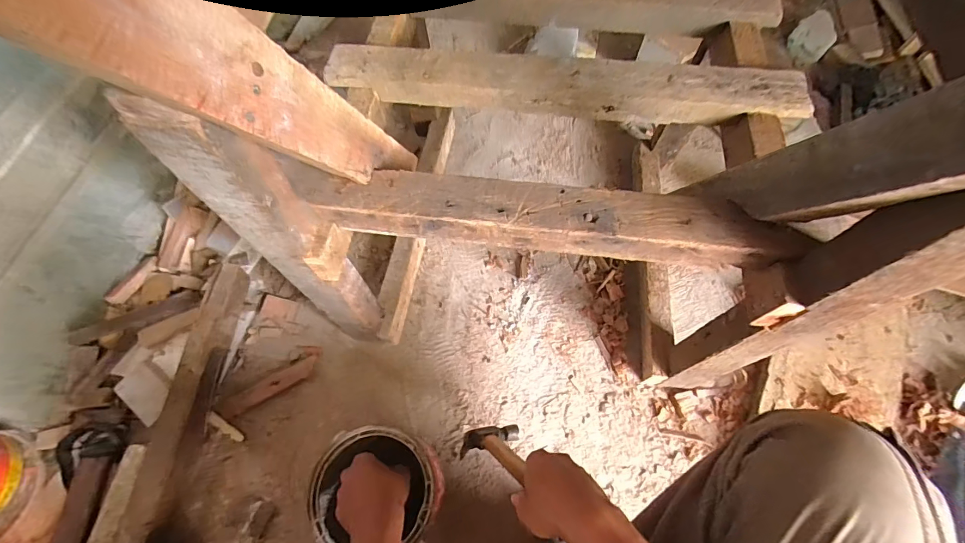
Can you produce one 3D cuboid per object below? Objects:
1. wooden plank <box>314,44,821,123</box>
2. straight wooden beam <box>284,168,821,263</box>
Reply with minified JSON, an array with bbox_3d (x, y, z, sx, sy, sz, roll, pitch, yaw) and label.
[{"bbox_3d":[0.088,-0.229,0.513,0.564,0.042,0.072,8,64,3],"label":"wooden plank"},{"bbox_3d":[0.058,-0.062,0.435,0.492,0.034,0.066,6,64,2],"label":"straight wooden beam"}]

